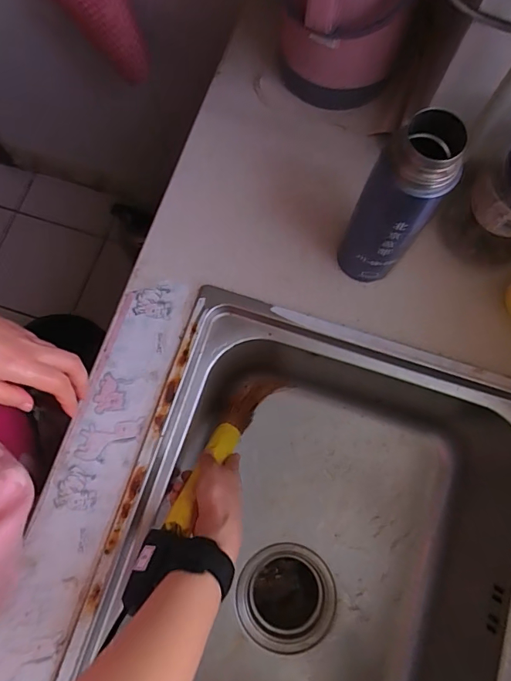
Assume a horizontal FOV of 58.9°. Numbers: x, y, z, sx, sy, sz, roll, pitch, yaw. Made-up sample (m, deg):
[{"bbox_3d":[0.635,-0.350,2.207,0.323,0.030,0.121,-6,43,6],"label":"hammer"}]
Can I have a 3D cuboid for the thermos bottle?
[{"bbox_3d":[0.130,-0.124,0.438,0.061,0.211,0.065,0,75,-1],"label":"thermos bottle"}]

